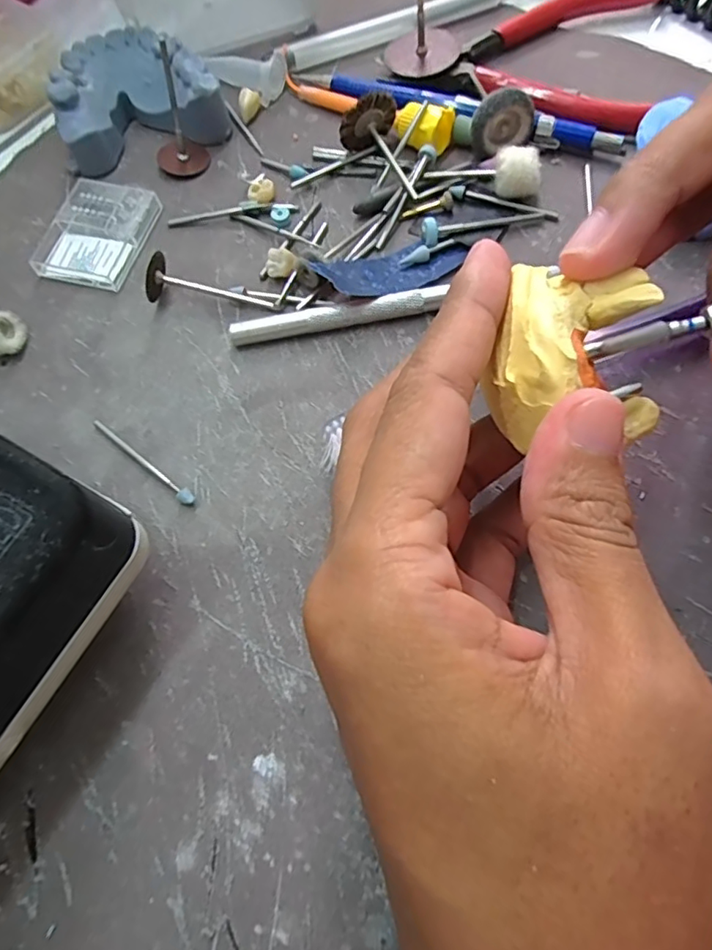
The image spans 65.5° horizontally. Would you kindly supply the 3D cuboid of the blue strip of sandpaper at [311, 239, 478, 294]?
[{"bbox_3d":[0.015,-0.075,0.196,0.055,0.011,0.021,-26,69,-8],"label":"blue strip of sandpaper"}]

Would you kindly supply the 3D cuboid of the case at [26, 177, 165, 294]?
[{"bbox_3d":[-0.101,-0.093,0.212,0.038,0.008,0.045,12,69,7],"label":"case"}]

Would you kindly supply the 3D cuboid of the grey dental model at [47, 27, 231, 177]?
[{"bbox_3d":[-0.089,-0.157,0.228,0.063,0.023,0.054,-15,68,-3],"label":"grey dental model"}]

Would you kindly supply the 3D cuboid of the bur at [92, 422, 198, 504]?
[{"bbox_3d":[-0.068,-0.005,0.176,0.046,0.004,0.005,38,74,16],"label":"bur"}]

